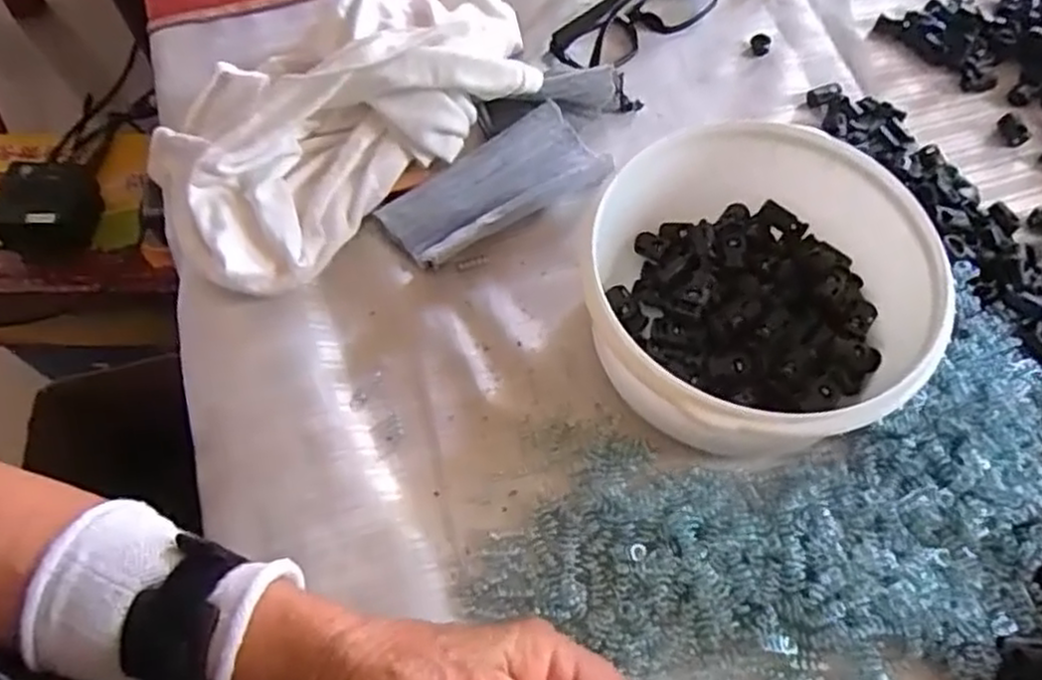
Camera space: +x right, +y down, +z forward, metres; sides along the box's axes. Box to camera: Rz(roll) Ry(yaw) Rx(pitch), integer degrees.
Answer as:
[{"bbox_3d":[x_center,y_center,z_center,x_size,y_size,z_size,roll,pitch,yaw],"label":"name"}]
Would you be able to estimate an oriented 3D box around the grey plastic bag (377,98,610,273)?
[{"bbox_3d":[-0.014,-0.088,0.426,0.128,0.021,0.052,-29,65,-14],"label":"grey plastic bag"}]

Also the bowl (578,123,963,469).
[{"bbox_3d":[0.112,-0.020,0.356,0.145,0.071,0.153,0,62,1],"label":"bowl"}]

